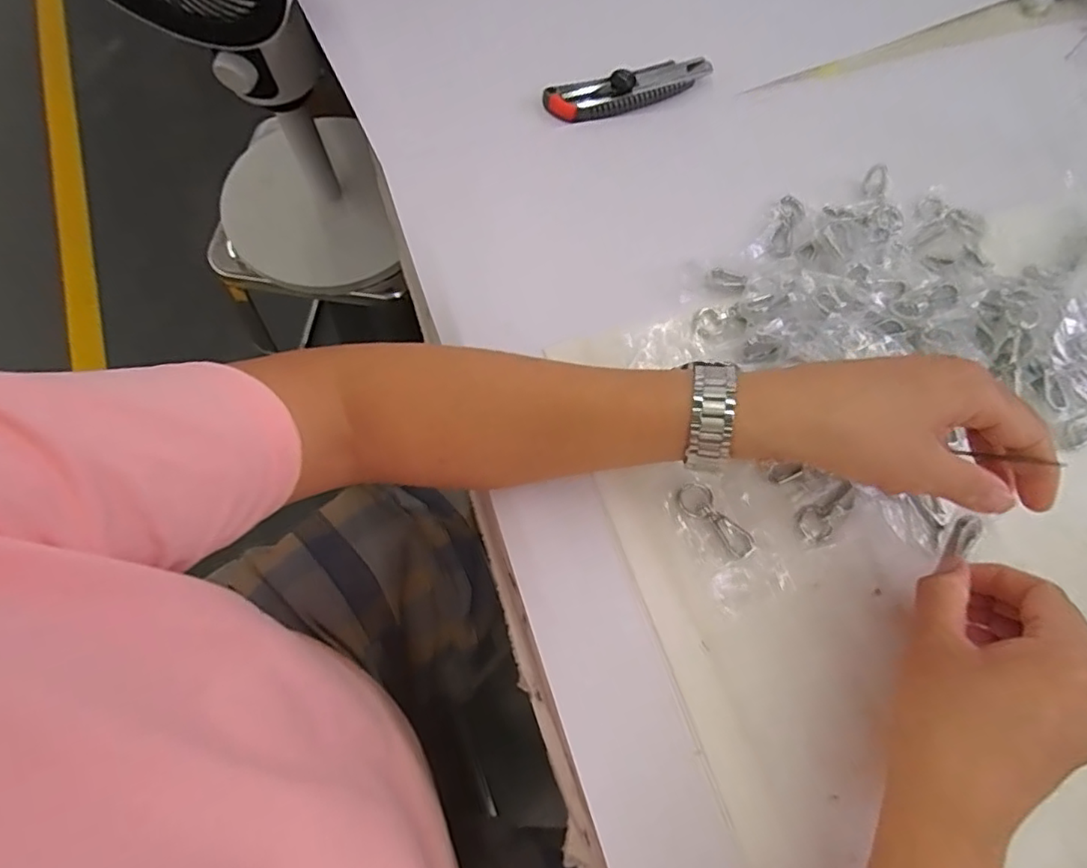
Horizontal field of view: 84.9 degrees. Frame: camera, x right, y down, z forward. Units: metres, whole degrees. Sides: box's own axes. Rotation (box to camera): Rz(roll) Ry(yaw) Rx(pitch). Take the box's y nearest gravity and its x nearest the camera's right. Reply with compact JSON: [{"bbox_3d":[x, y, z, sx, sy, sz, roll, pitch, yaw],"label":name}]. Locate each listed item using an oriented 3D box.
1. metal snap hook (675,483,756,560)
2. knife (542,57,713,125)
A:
[{"bbox_3d":[0.111,0.053,0.377,0.057,0.004,0.023,42,73,12],"label":"metal snap hook"},{"bbox_3d":[0.077,-0.293,0.505,0.154,0.019,0.035,-20,72,-10],"label":"knife"}]

